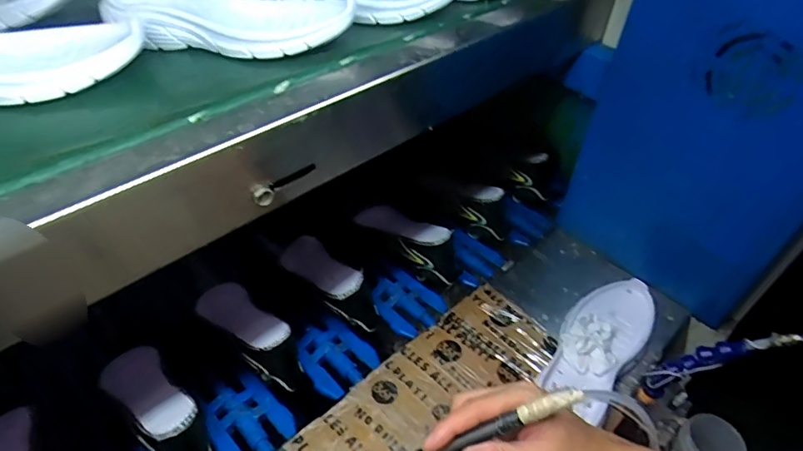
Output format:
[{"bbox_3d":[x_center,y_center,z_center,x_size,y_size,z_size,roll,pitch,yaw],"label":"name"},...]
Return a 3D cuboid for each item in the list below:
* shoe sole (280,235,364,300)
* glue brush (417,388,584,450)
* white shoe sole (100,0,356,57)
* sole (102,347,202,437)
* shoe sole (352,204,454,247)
[{"bbox_3d":[-0.125,0.059,0.730,0.062,0.016,0.194,-28,33,-28],"label":"shoe sole"},{"bbox_3d":[0.048,0.158,0.367,0.181,0.013,0.016,-25,46,5],"label":"glue brush"},{"bbox_3d":[-0.155,-0.200,0.455,0.216,0.039,0.103,1,46,-2],"label":"white shoe sole"},{"bbox_3d":[-0.296,0.193,0.575,0.179,0.012,0.063,19,43,41],"label":"sole"},{"bbox_3d":[0.002,-0.002,0.797,0.180,0.014,0.060,19,44,37],"label":"shoe sole"}]

